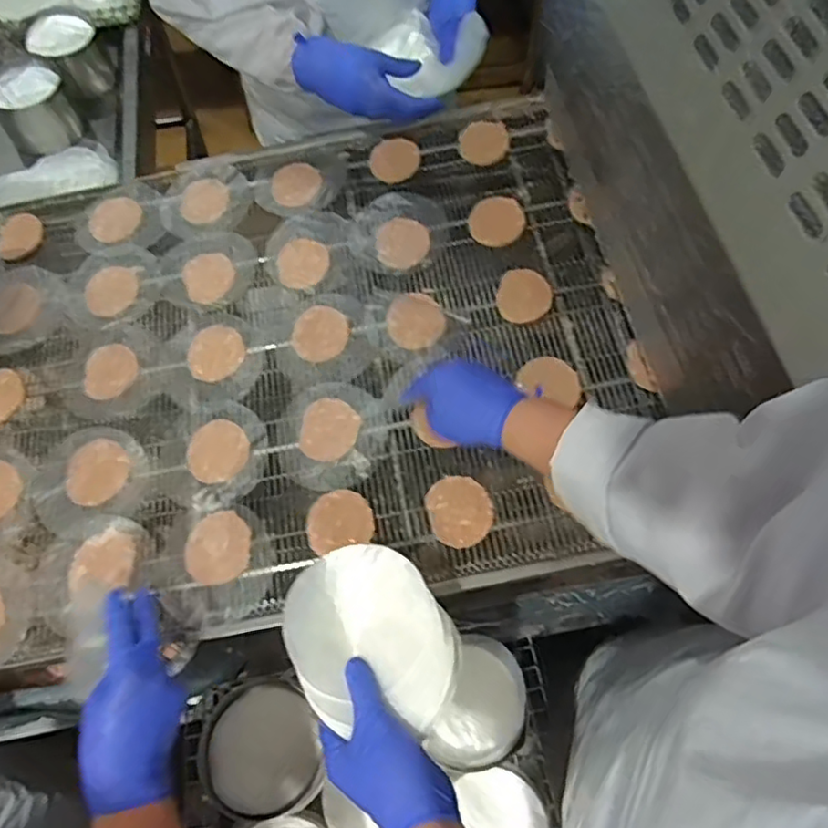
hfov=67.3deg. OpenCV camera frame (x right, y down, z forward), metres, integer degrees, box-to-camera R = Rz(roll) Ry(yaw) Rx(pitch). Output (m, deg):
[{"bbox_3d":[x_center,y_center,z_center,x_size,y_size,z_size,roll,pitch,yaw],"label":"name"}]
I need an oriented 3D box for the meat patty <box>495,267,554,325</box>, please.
[{"bbox_3d":[0.128,-0.137,0.719,0.061,0.007,0.073,15,65,6],"label":"meat patty"}]

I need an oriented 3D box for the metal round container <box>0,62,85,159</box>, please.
[{"bbox_3d":[-0.703,-0.569,1.151,0.132,0.088,0.149,-27,68,-13],"label":"metal round container"}]

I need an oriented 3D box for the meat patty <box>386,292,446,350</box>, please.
[{"bbox_3d":[0.001,-0.108,0.715,0.064,0.005,0.071,-16,66,-9],"label":"meat patty"}]

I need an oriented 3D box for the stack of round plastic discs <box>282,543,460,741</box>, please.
[{"bbox_3d":[-0.037,0.179,0.502,0.120,0.032,0.151,-31,69,-15],"label":"stack of round plastic discs"}]

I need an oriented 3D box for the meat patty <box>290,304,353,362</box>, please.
[{"bbox_3d":[-0.109,-0.093,0.722,0.067,0.011,0.068,0,64,-1],"label":"meat patty"}]

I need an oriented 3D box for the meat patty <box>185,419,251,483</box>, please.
[{"bbox_3d":[-0.212,0.039,0.671,0.069,0.004,0.067,0,64,-1],"label":"meat patty"}]

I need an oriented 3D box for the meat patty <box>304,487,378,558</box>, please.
[{"bbox_3d":[-0.076,0.106,0.628,0.067,0.009,0.060,-13,65,-7],"label":"meat patty"}]

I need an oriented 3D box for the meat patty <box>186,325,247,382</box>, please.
[{"bbox_3d":[-0.231,-0.071,0.721,0.066,0.013,0.070,0,64,-1],"label":"meat patty"}]

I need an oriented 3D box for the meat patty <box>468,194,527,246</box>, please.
[{"bbox_3d":[0.104,-0.241,0.767,0.067,0.007,0.071,0,64,-1],"label":"meat patty"}]

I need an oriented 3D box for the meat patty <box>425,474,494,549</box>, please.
[{"bbox_3d":[0.047,0.095,0.621,0.062,0.013,0.068,0,64,-1],"label":"meat patty"}]

